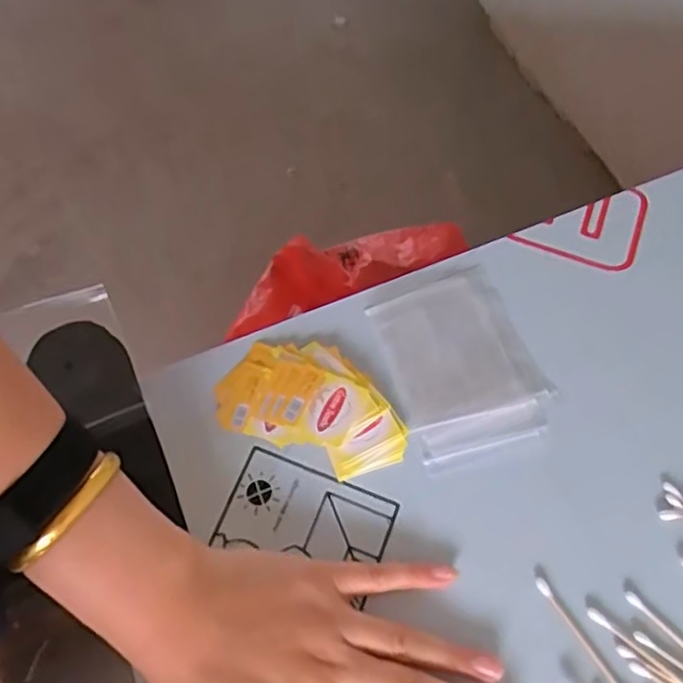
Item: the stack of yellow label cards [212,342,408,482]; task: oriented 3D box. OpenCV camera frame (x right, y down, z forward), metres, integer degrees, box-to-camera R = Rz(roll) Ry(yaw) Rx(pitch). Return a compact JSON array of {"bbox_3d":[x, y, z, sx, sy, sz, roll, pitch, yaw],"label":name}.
[{"bbox_3d":[-0.016,0.035,0.392,0.112,0.016,0.066,20,66,11],"label":"stack of yellow label cards"}]

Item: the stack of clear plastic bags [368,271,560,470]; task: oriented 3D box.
[{"bbox_3d":[0.071,0.015,0.402,0.086,0.011,0.118,-21,65,-9],"label":"stack of clear plastic bags"}]

